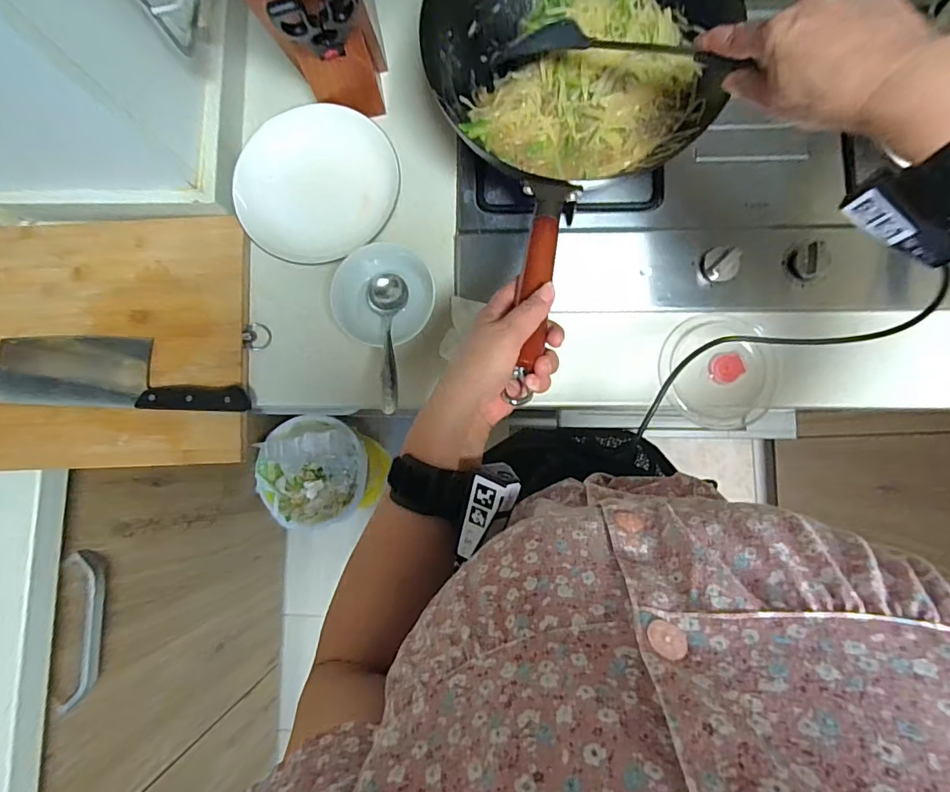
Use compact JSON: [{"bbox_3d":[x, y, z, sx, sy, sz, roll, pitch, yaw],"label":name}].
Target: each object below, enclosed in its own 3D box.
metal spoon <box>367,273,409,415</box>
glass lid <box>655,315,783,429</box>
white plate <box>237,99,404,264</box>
[{"bbox_3d":[-0.097,-0.059,0.545,0.045,0.030,0.168,-5,68,2],"label":"metal spoon"},{"bbox_3d":[0.277,-0.029,0.561,0.126,0.029,0.129,0,84,3],"label":"glass lid"},{"bbox_3d":[-0.187,-0.251,0.591,0.181,0.018,0.172,3,102,-10],"label":"white plate"}]

